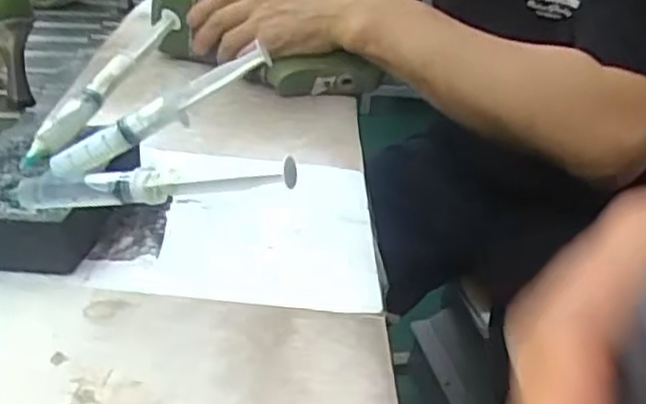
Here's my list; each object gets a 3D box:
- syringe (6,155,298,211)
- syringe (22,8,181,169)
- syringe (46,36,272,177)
[{"bbox_3d":[-0.092,-0.008,0.380,0.171,0.017,0.012,-3,25,22],"label":"syringe"},{"bbox_3d":[-0.142,-0.075,0.483,0.018,0.017,0.140,24,64,33],"label":"syringe"},{"bbox_3d":[-0.092,-0.048,0.414,0.139,0.017,0.017,-27,28,8],"label":"syringe"}]

